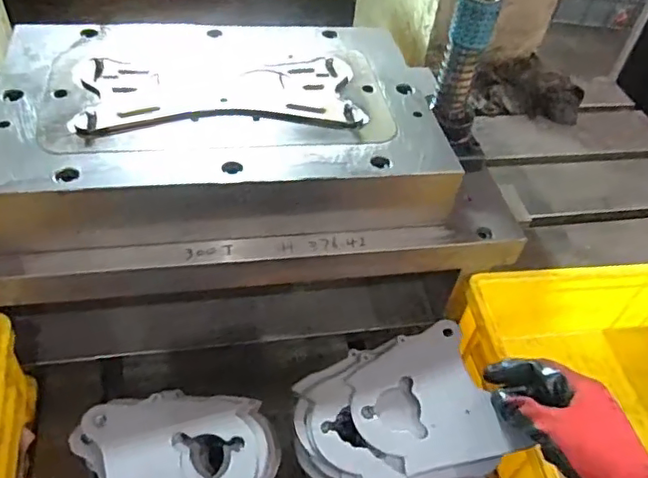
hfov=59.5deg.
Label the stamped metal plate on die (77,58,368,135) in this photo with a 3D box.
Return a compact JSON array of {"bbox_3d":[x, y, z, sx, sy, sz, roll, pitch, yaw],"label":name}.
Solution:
[{"bbox_3d":[-0.113,-0.165,0.633,0.302,0.012,0.131,-5,48,-11],"label":"stamped metal plate on die"}]

